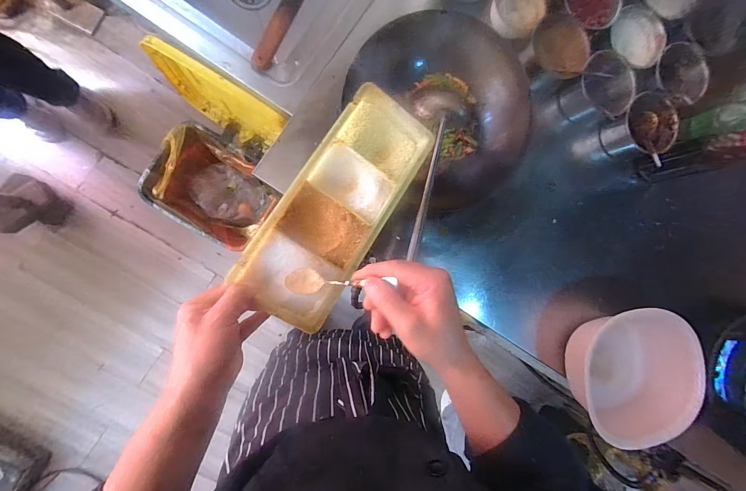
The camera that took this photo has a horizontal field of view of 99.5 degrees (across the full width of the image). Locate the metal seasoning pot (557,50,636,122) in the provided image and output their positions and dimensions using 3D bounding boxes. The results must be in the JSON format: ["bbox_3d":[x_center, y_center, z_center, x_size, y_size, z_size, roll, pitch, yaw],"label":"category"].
[{"bbox_3d":[0.472,-0.332,0.683,0.123,0.098,0.114,0,90,-8],"label":"metal seasoning pot"}]

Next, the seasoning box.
[{"bbox_3d":[-0.044,-0.050,0.412,0.124,0.061,0.305,33,76,-7],"label":"seasoning box"}]

